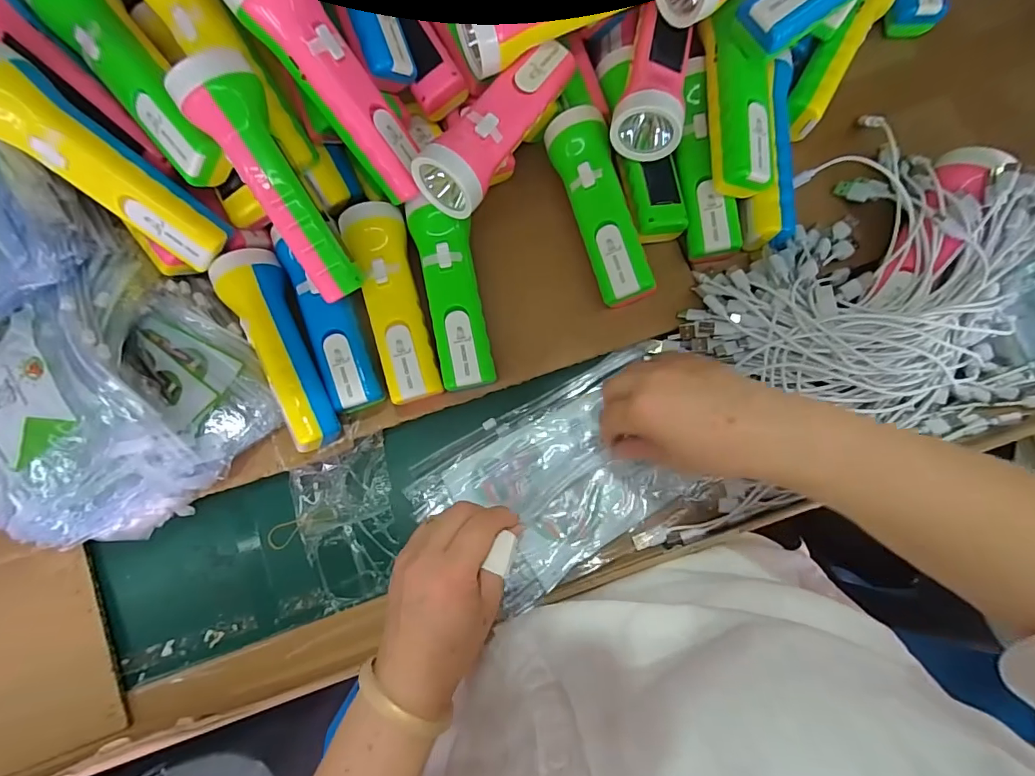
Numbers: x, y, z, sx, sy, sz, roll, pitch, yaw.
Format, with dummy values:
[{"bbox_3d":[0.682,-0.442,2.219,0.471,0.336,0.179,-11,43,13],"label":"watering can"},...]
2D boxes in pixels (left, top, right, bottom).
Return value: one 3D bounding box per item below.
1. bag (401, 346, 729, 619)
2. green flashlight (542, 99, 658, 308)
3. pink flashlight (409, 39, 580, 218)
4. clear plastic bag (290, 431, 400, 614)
[{"bbox_3d":[0.037,0.073,0.384,0.231,0.037,0.138,-29,83,-3],"label":"bag"},{"bbox_3d":[0.071,-0.153,0.394,0.048,0.039,0.167,-18,82,-1],"label":"green flashlight"},{"bbox_3d":[-0.013,-0.208,0.366,0.052,0.063,0.163,33,84,5],"label":"pink flashlight"},{"bbox_3d":[-0.149,0.118,0.404,0.083,0.018,0.135,-9,82,0],"label":"clear plastic bag"}]

